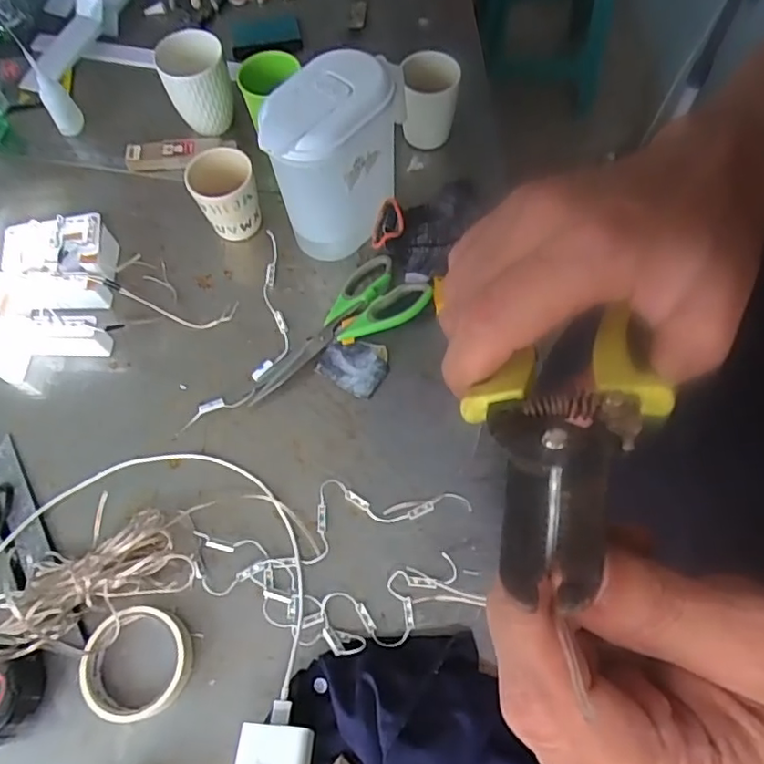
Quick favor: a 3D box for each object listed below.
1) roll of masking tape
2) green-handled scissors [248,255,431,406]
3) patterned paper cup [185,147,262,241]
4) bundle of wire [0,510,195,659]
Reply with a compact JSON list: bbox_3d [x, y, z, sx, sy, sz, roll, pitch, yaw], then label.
[{"bbox_3d":[-0.210,0.240,0.507,0.084,0.021,0.087,0,66,1],"label":"roll of masking tape"},{"bbox_3d":[-0.055,-0.056,0.631,0.210,0.028,0.089,-37,70,-2],"label":"green-handled scissors"},{"bbox_3d":[-0.178,-0.209,0.678,0.073,0.094,0.063,-18,67,-7],"label":"patterned paper cup"},{"bbox_3d":[-0.271,0.180,0.526,0.189,0.031,0.077,-19,68,-7],"label":"bundle of wire"}]

